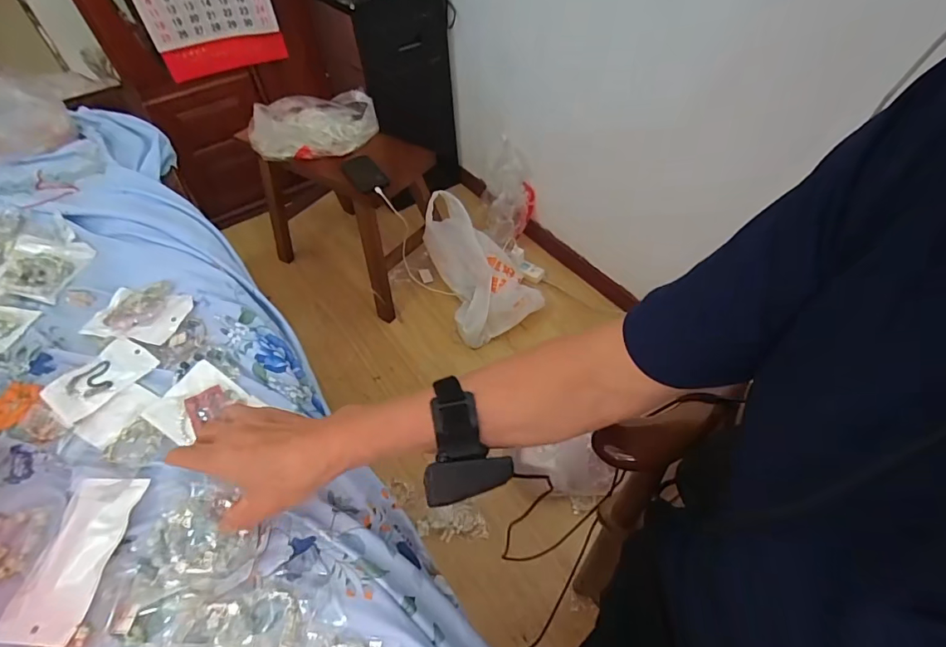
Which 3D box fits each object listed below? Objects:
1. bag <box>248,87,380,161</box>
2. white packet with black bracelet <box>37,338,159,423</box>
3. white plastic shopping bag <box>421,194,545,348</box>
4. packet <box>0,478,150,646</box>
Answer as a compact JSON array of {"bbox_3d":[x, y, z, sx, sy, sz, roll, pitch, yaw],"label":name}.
[{"bbox_3d":[-0.442,-0.558,1.268,0.351,0.102,0.186,-9,49,-5],"label":"bag"},{"bbox_3d":[-0.405,0.058,0.504,0.066,0.012,0.096,30,57,26],"label":"white packet with black bracelet"},{"bbox_3d":[0.024,-0.182,1.400,0.259,0.271,0.393,-19,51,-13],"label":"white plastic shopping bag"},{"bbox_3d":[-0.338,0.195,0.394,0.072,0.015,0.126,1,49,4],"label":"packet"}]

